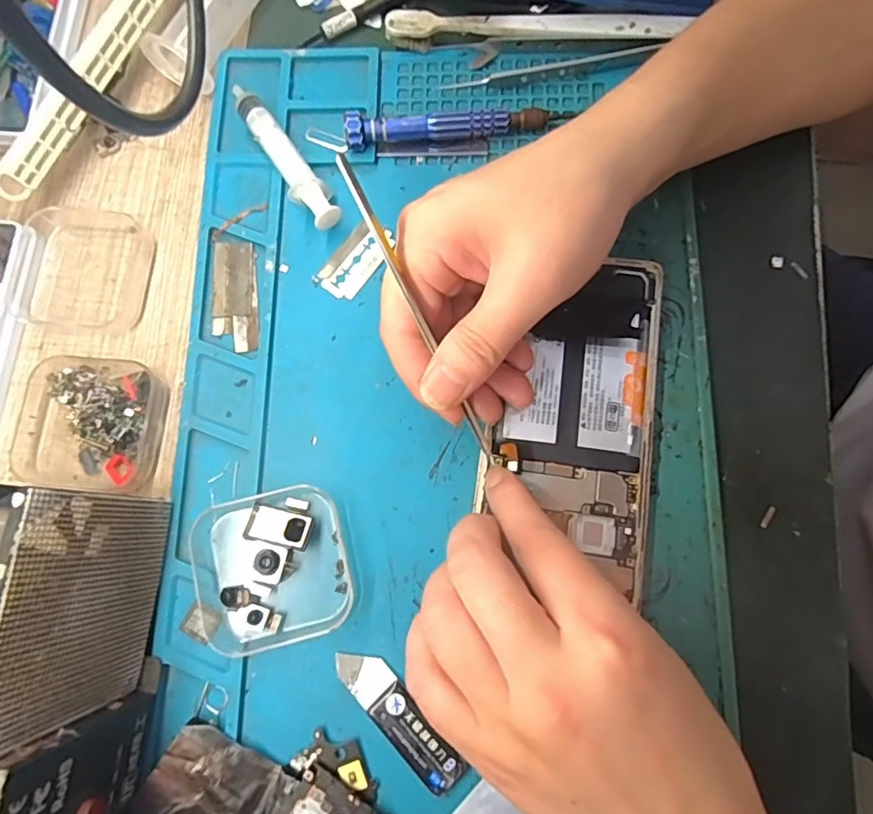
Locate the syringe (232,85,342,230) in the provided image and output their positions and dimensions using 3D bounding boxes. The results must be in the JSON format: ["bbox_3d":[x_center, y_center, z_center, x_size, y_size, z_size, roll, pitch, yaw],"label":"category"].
[{"bbox_3d":[-0.078,-0.128,0.270,0.017,0.014,0.085,-34,80,-4],"label":"syringe"}]

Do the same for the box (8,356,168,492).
[{"bbox_3d":[-0.171,0.006,0.252,0.071,0.019,0.062,4,79,3],"label":"box"}]

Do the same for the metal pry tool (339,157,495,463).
[{"bbox_3d":[-0.003,-0.029,0.206,0.004,0.004,0.136,-30,118,-4],"label":"metal pry tool"}]

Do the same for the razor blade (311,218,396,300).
[{"bbox_3d":[-0.040,-0.074,0.265,0.024,0.004,0.043,38,83,9],"label":"razor blade"}]

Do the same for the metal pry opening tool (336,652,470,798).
[{"bbox_3d":[-0.016,0.130,0.222,0.018,0.005,0.067,-43,80,-6],"label":"metal pry opening tool"}]

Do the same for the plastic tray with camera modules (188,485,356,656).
[{"bbox_3d":[-0.075,0.071,0.232,0.068,0.014,0.064,-13,79,0],"label":"plastic tray with camera modules"}]

